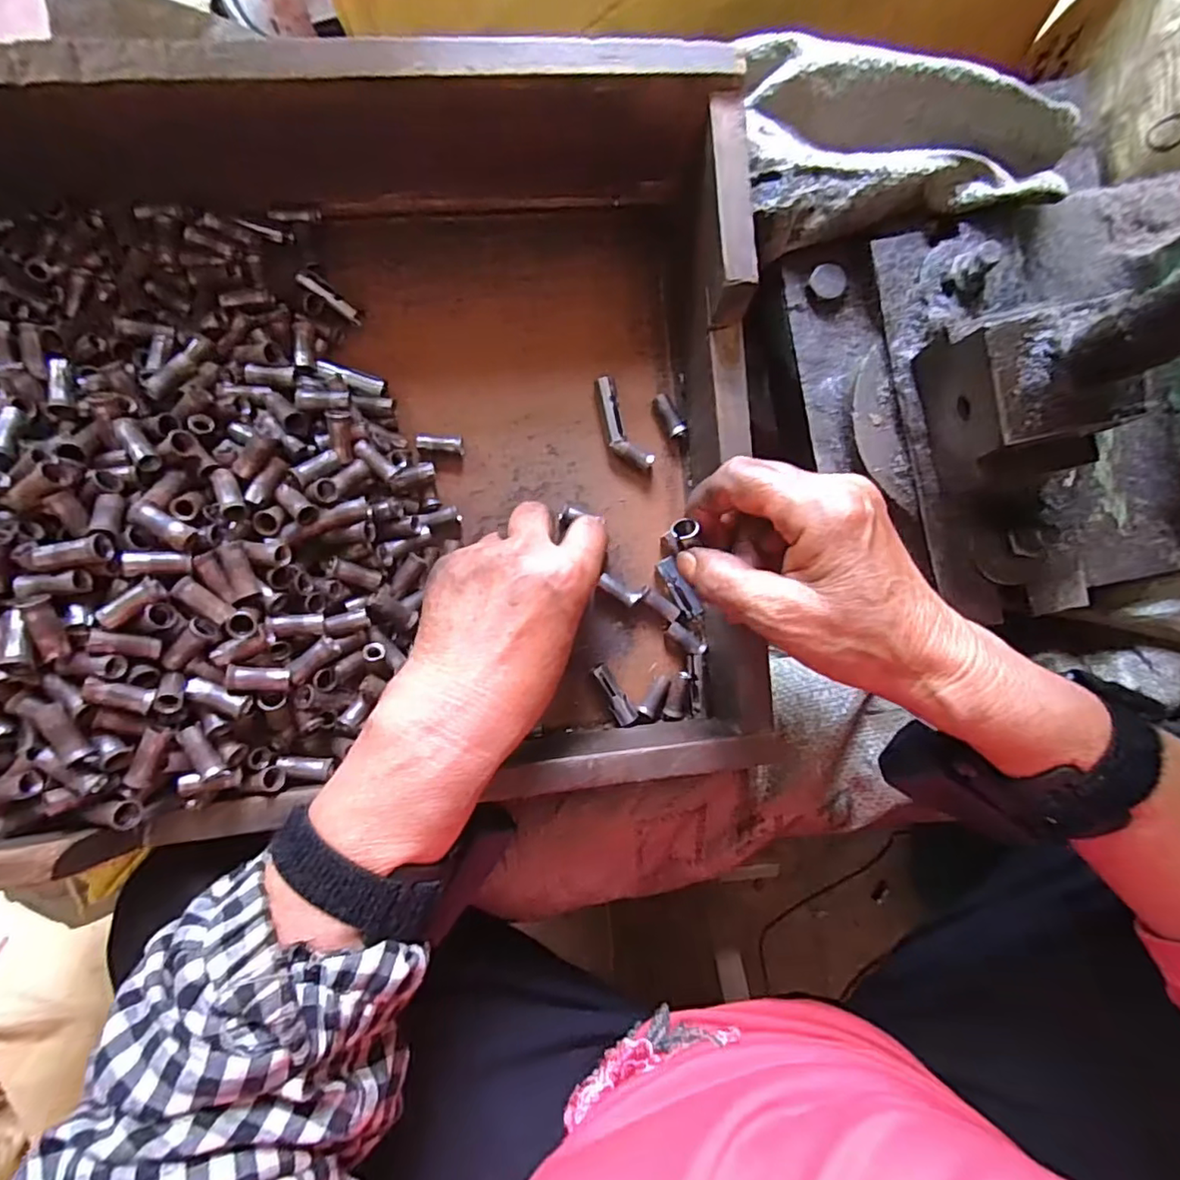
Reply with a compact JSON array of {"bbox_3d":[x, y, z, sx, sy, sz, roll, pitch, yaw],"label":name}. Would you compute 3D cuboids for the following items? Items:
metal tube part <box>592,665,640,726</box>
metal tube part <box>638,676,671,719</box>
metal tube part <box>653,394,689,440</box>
[{"bbox_3d":[0.013,0.060,0.347,0.012,0.010,0.038,-32,91,-2],"label":"metal tube part"},{"bbox_3d":[0.038,0.062,0.348,0.011,0.009,0.025,30,89,-2],"label":"metal tube part"},{"bbox_3d":[0.047,-0.100,0.350,0.011,0.009,0.027,-27,91,-2],"label":"metal tube part"}]

